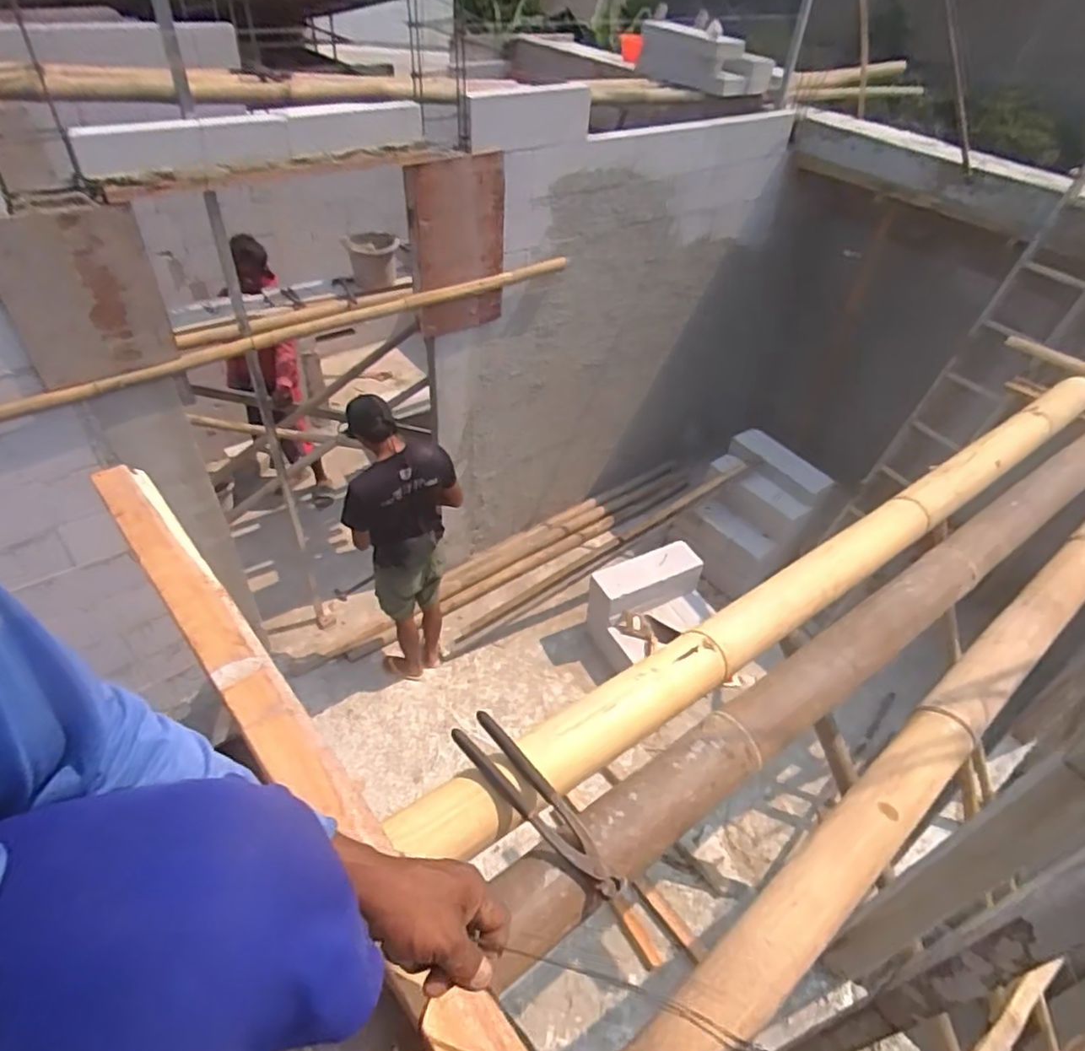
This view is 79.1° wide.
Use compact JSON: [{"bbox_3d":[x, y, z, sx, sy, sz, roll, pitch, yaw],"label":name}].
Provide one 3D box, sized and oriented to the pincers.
[{"bbox_3d":[-0.002,0.287,0.682,0.222,0.035,0.047,34,50,27],"label":"pincers"}]

